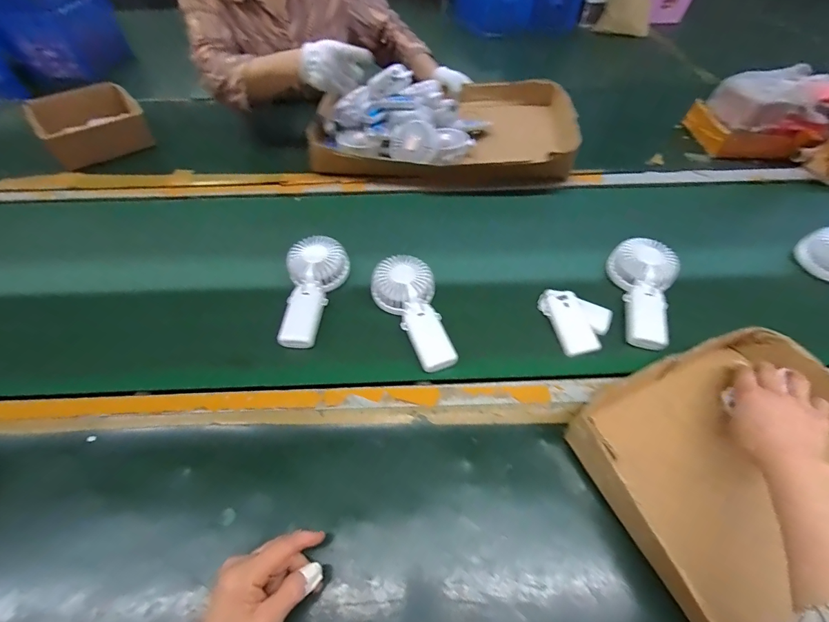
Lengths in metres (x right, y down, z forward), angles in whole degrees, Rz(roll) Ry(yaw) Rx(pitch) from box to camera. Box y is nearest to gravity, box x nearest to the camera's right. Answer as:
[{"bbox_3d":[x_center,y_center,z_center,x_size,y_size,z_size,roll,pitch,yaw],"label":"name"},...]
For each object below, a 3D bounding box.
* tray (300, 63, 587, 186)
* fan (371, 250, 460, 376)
[{"bbox_3d":[0.060,-0.404,0.808,0.521,0.081,0.347,4,52,2],"label":"tray"},{"bbox_3d":[-0.003,-0.001,0.519,0.085,0.040,0.176,-12,53,-10],"label":"fan"}]

